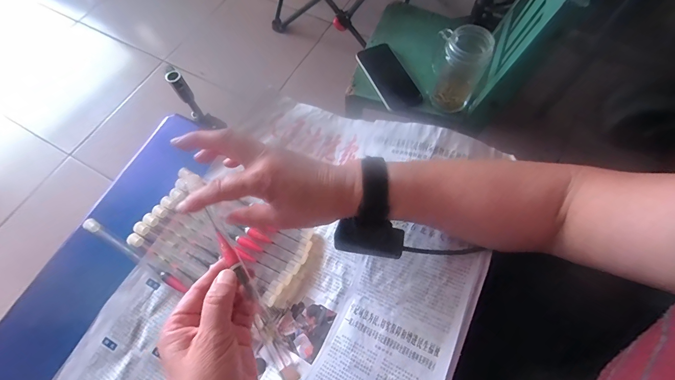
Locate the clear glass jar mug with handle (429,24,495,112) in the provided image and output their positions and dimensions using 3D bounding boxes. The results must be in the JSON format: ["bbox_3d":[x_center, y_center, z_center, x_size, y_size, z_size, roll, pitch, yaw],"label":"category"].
[{"bbox_3d":[0.215,-0.216,0.601,0.087,0.145,0.066,20,68,11],"label":"clear glass jar mug with handle"}]

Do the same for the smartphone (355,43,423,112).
[{"bbox_3d":[0.104,-0.231,0.676,0.073,0.010,0.160,-26,73,1],"label":"smartphone"}]

